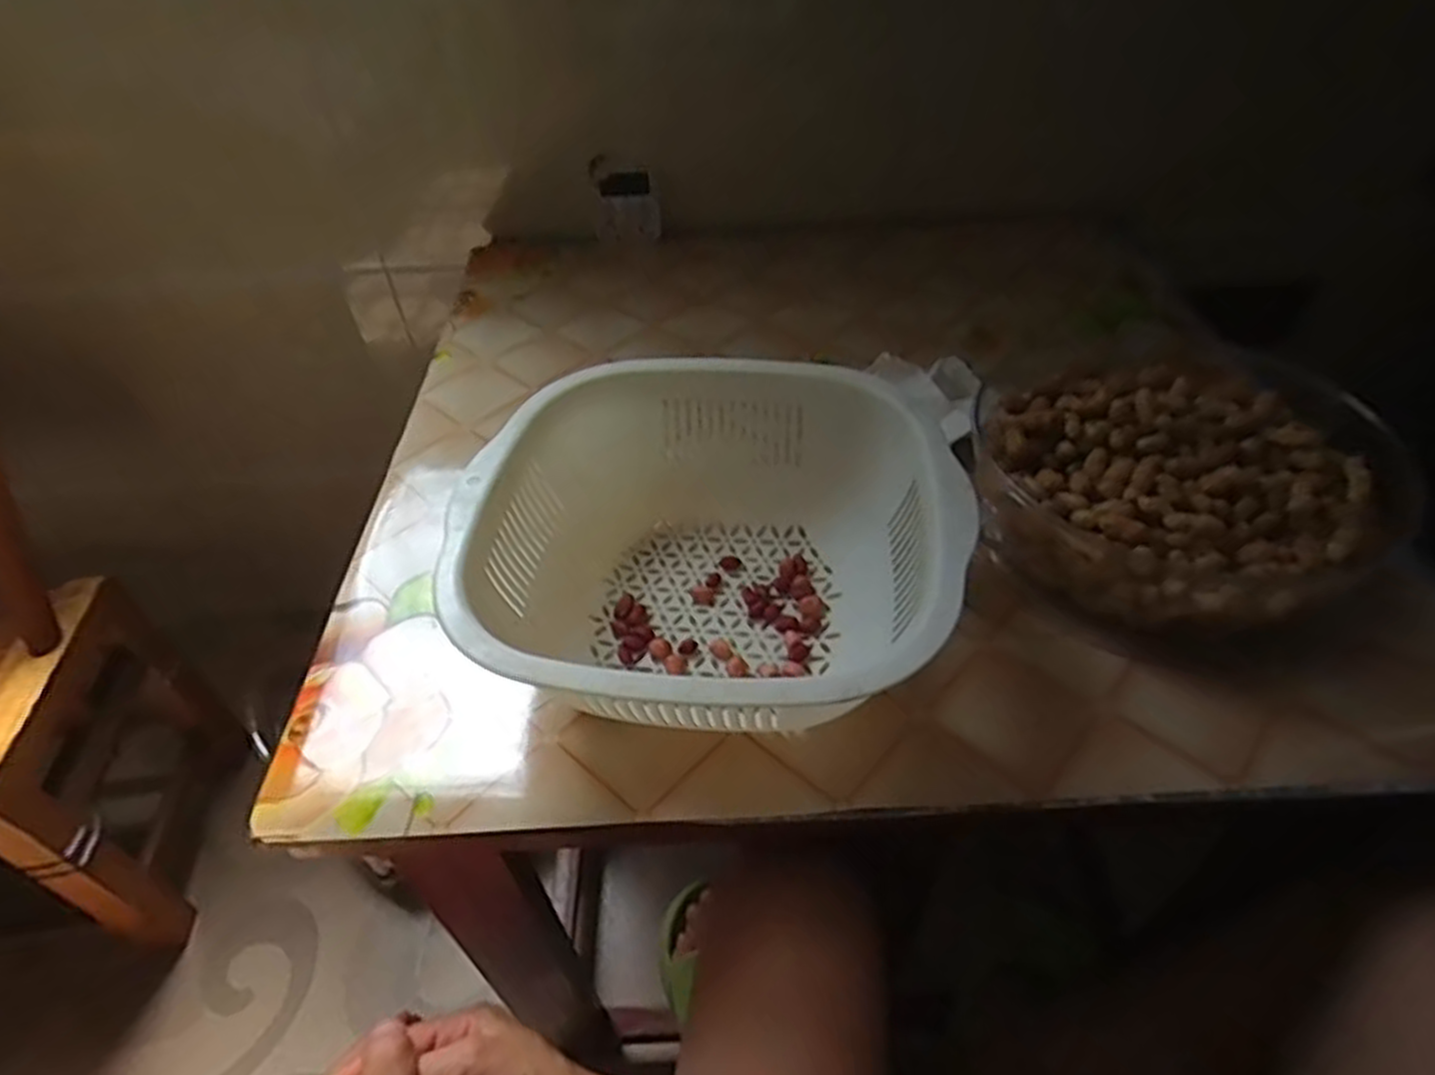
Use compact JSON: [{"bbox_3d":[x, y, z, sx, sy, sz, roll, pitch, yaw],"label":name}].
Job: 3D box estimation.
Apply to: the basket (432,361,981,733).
[{"bbox_3d":[-0.006,0.011,0.449,0.265,0.111,0.248,4,45,7],"label":"basket"}]

